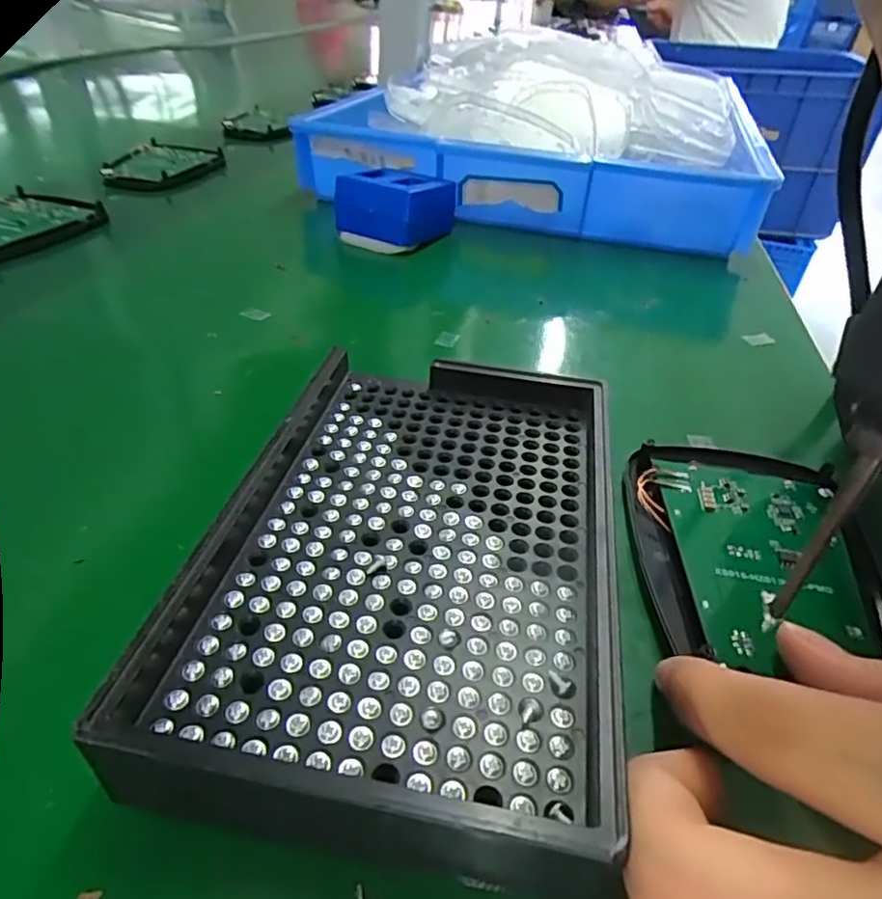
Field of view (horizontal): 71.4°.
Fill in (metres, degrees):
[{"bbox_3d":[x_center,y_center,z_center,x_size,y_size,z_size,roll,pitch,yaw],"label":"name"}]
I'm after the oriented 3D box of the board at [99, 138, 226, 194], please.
[{"bbox_3d":[-0.201,-0.207,0.447,0.067,0.013,0.089,2,38,-4],"label":"board"}]

